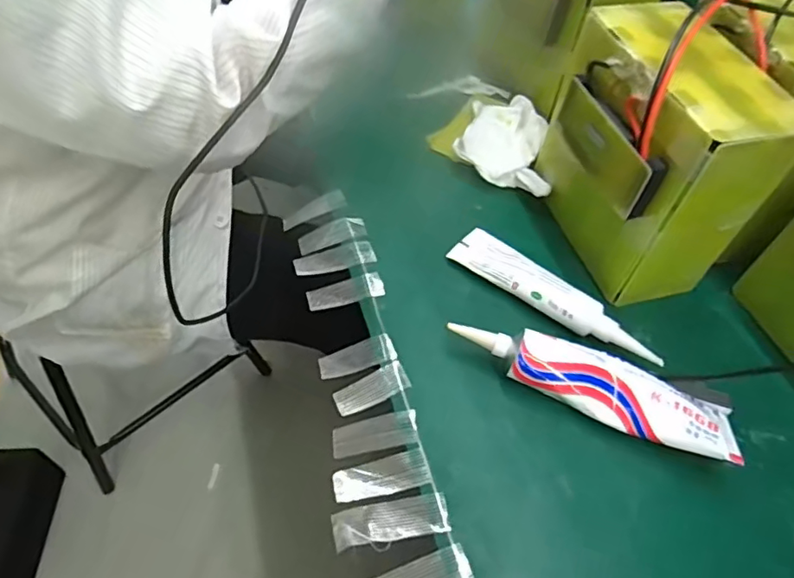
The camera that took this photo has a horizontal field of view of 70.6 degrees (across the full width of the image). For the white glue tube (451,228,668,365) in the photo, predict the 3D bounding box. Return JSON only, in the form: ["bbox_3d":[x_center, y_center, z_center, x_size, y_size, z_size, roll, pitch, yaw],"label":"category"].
[{"bbox_3d":[0.106,0.004,0.385,0.152,0.023,0.031,36,59,21],"label":"white glue tube"}]

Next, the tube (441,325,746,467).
[{"bbox_3d":[0.117,0.058,0.342,0.168,0.028,0.040,21,54,12],"label":"tube"}]

